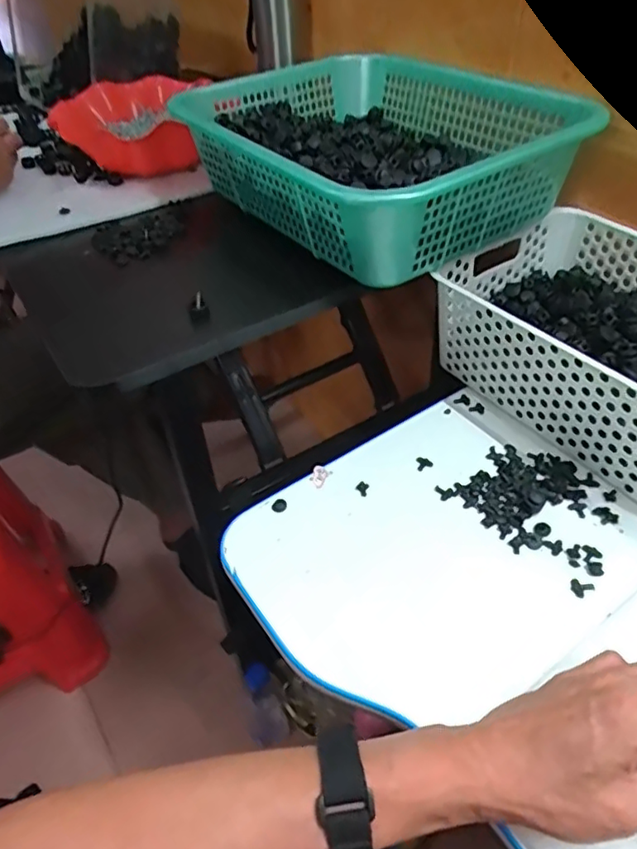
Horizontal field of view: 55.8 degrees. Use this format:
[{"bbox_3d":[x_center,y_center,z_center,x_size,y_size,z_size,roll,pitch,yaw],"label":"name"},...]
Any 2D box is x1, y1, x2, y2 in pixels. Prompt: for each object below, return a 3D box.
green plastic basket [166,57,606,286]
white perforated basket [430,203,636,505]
[{"bbox_3d":[0.046,-0.286,0.627,0.276,0.091,0.366,-28,48,-22],"label":"green plastic basket"},{"bbox_3d":[0.271,-0.069,0.539,0.202,0.108,0.298,-29,49,-23],"label":"white perforated basket"}]

